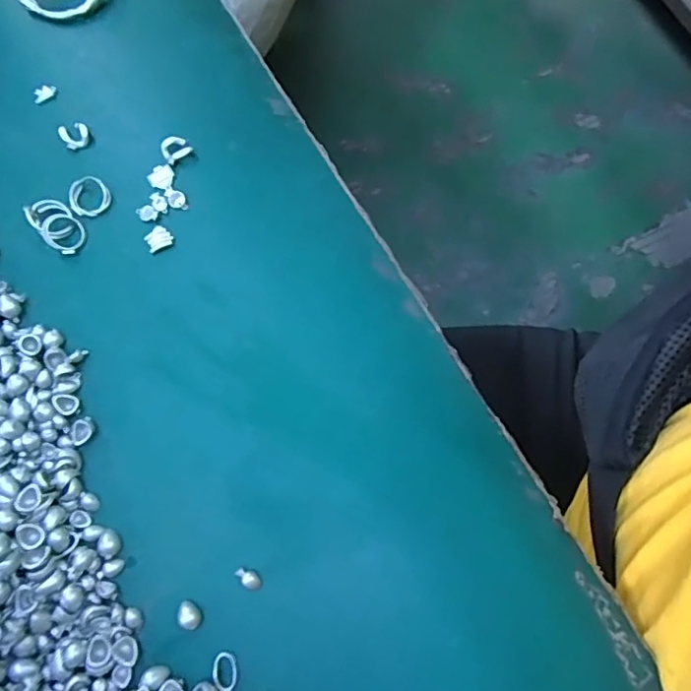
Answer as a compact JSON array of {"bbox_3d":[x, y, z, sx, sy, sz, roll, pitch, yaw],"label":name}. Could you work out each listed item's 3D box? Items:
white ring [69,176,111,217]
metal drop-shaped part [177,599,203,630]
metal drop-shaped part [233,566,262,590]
[{"bbox_3d":[-0.141,-0.082,0.303,0.022,0.006,0.022,0,75,2],"label":"white ring"},{"bbox_3d":[-0.070,0.121,0.247,0.012,0.007,0.009,29,78,9],"label":"metal drop-shaped part"},{"bbox_3d":[-0.044,0.106,0.250,0.013,0.004,0.007,21,77,7],"label":"metal drop-shaped part"}]

